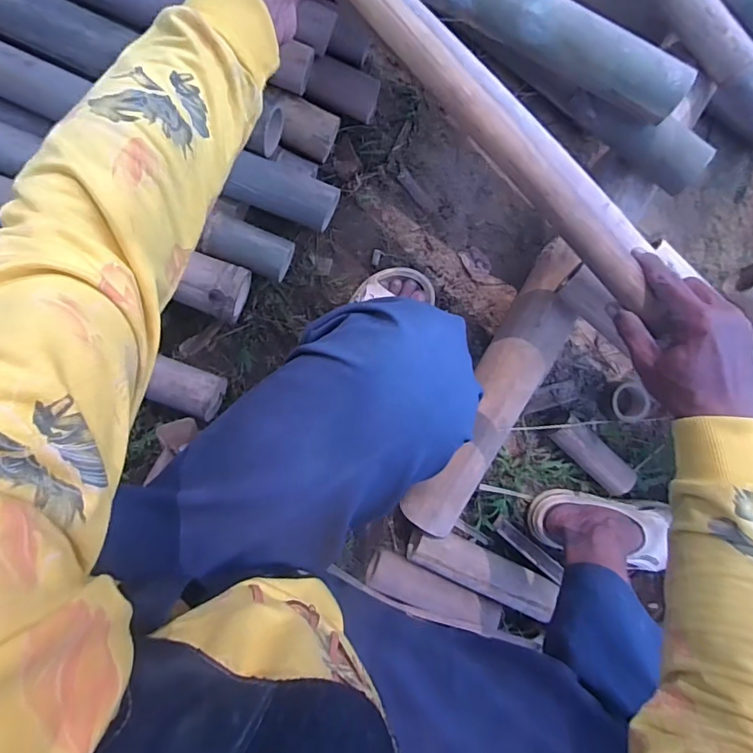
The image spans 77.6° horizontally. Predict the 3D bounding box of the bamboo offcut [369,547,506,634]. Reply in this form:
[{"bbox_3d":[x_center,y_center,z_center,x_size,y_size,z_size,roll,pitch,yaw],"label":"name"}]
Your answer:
[{"bbox_3d":[0.087,0.340,0.738,0.200,0.050,0.062,27,88,-6],"label":"bamboo offcut"}]

